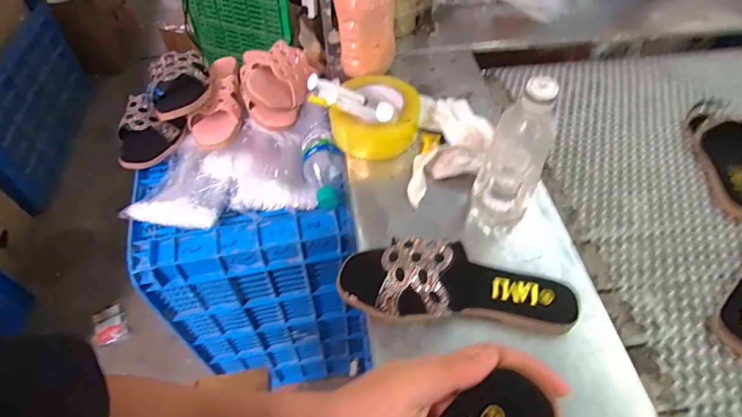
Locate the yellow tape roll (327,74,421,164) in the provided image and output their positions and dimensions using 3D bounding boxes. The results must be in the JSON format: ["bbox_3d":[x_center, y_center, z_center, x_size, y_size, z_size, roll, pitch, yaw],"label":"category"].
[{"bbox_3d":[0.012,-0.133,0.607,0.111,0.061,0.118,0,53,0],"label":"yellow tape roll"}]

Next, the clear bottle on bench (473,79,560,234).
[{"bbox_3d":[0.150,-0.044,0.460,0.065,0.186,0.054,19,55,14],"label":"clear bottle on bench"}]

